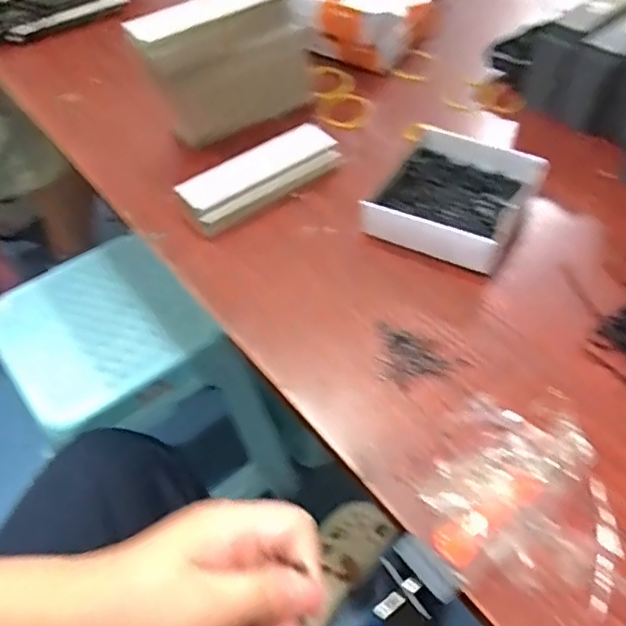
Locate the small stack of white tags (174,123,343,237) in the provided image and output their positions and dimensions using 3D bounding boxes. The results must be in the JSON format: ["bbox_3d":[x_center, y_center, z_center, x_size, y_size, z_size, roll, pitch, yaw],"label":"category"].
[{"bbox_3d":[-0.040,-0.105,0.482,0.125,0.022,0.043,-33,56,-21],"label":"small stack of white tags"}]

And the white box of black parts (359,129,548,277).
[{"bbox_3d":[0.104,-0.084,0.460,0.100,0.028,0.118,26,57,23],"label":"white box of black parts"}]

